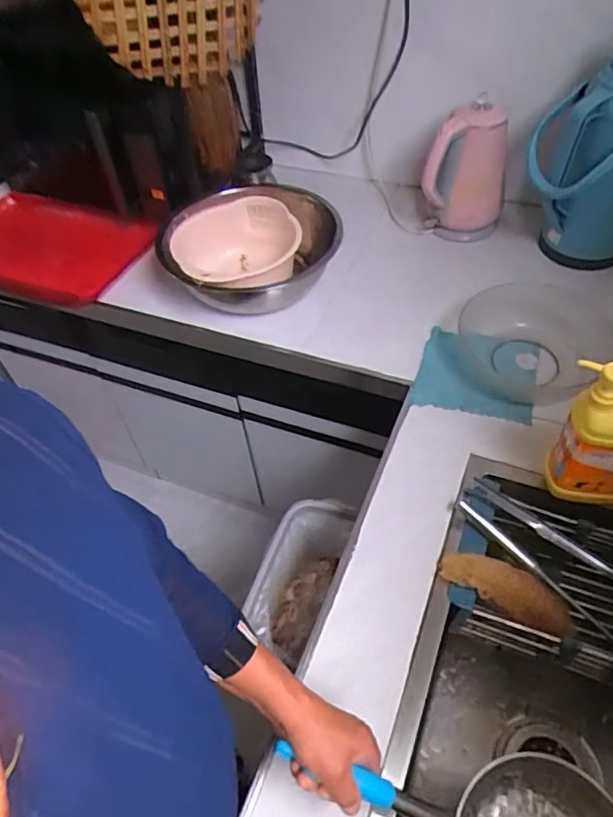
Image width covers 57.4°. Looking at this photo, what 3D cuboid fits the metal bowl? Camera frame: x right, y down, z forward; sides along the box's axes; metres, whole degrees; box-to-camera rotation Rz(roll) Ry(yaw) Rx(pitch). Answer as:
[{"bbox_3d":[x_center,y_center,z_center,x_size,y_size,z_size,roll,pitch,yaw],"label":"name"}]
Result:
[{"bbox_3d":[-0.104,-0.314,1.087,0.318,0.134,0.318,-2,51,3],"label":"metal bowl"}]

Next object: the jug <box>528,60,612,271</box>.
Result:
[{"bbox_3d":[0.506,-0.441,0.989,0.210,0.371,0.173,16,54,16],"label":"jug"}]

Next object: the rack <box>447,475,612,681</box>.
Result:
[{"bbox_3d":[0.376,0.234,0.729,0.373,0.095,0.202,16,54,17],"label":"rack"}]

